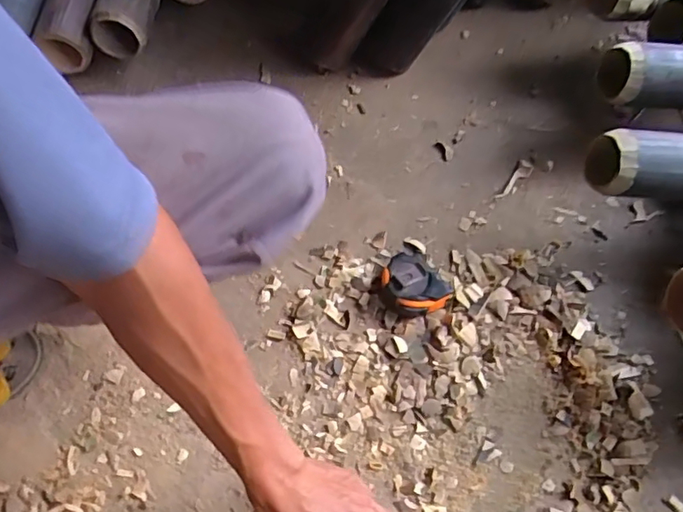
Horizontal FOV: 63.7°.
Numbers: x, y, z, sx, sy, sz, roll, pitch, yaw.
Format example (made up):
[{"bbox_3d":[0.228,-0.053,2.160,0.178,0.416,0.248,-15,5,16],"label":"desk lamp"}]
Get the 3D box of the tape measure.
[{"bbox_3d":[0.076,0.035,0.597,0.061,0.033,0.070,-38,72,-17],"label":"tape measure"}]

